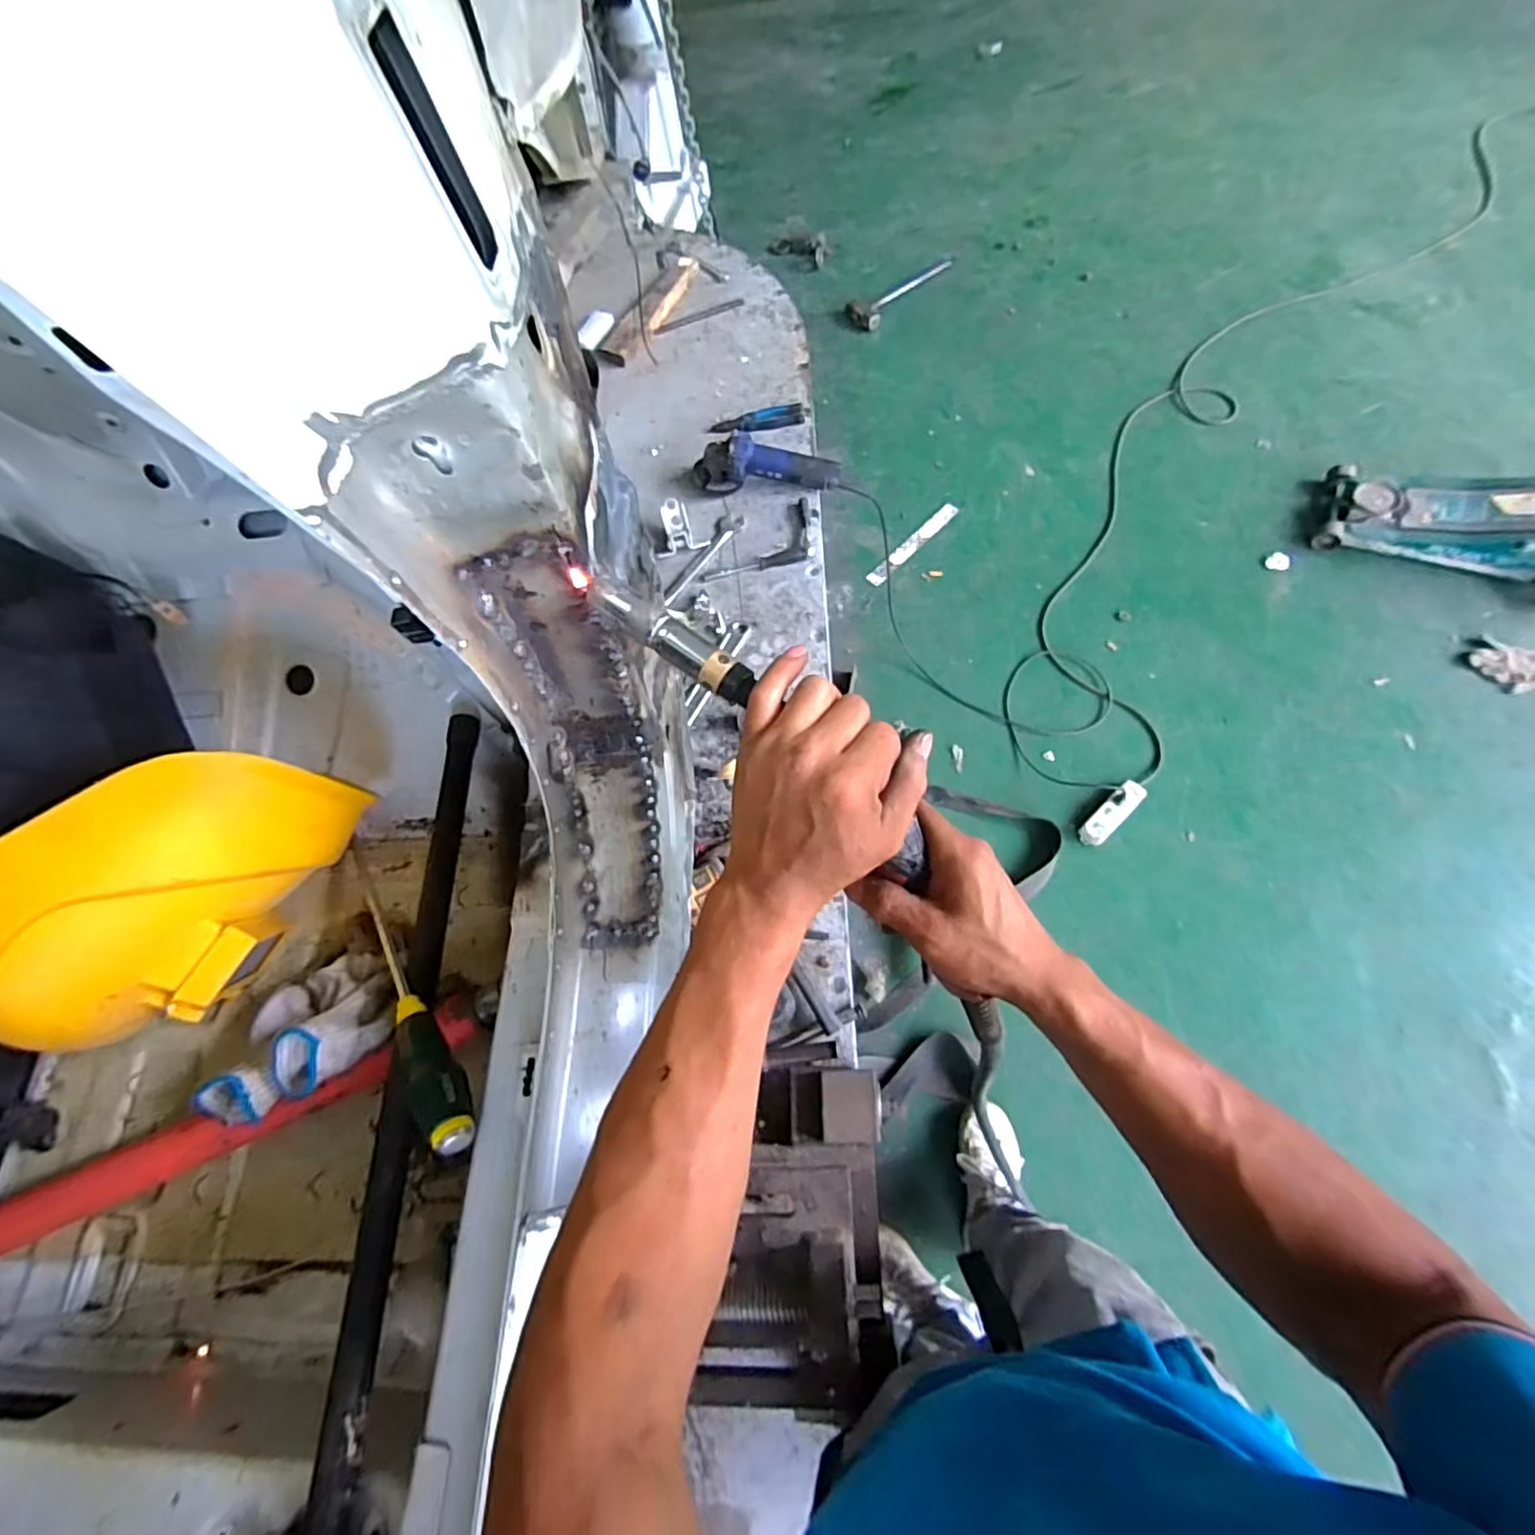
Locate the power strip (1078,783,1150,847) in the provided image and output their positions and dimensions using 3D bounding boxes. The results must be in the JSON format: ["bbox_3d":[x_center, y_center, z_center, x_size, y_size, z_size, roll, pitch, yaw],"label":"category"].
[{"bbox_3d":[0.776,0.104,1.452,0.184,0.039,0.058,-40,67,-11],"label":"power strip"}]

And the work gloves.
[{"bbox_3d":[-0.402,0.224,0.531,0.158,0.068,0.104,-26,65,-4],"label":"work gloves"}]

